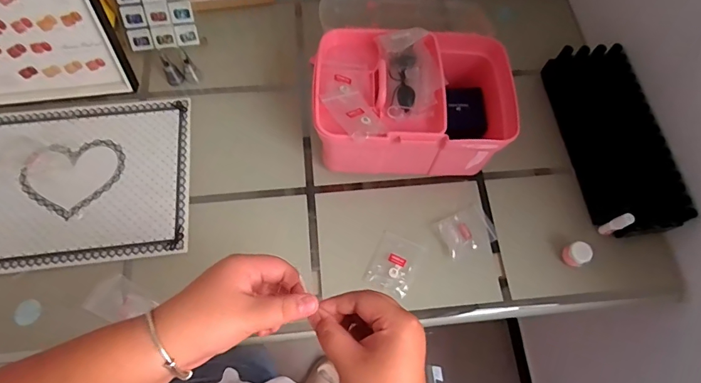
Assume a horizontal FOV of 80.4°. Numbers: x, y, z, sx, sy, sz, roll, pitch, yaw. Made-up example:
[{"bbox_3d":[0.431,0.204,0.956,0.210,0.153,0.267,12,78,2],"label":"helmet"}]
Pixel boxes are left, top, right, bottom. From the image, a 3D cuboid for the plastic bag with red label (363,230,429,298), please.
[{"bbox_3d":[0.073,0.118,0.674,0.075,0.010,0.087,25,71,7],"label":"plastic bag with red label"}]

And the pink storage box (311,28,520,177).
[{"bbox_3d":[0.095,-0.146,0.709,0.305,0.154,0.211,-1,70,-3],"label":"pink storage box"}]

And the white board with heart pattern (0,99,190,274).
[{"bbox_3d":[-0.478,-0.017,0.708,0.384,0.013,0.292,-6,70,-5],"label":"white board with heart pattern"}]

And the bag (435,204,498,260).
[{"bbox_3d":[0.197,0.065,0.700,0.098,0.010,0.066,-19,73,-20],"label":"bag"}]

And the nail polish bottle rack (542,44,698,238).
[{"bbox_3d":[0.461,-0.096,0.742,0.127,0.077,0.346,-6,70,-5],"label":"nail polish bottle rack"}]

